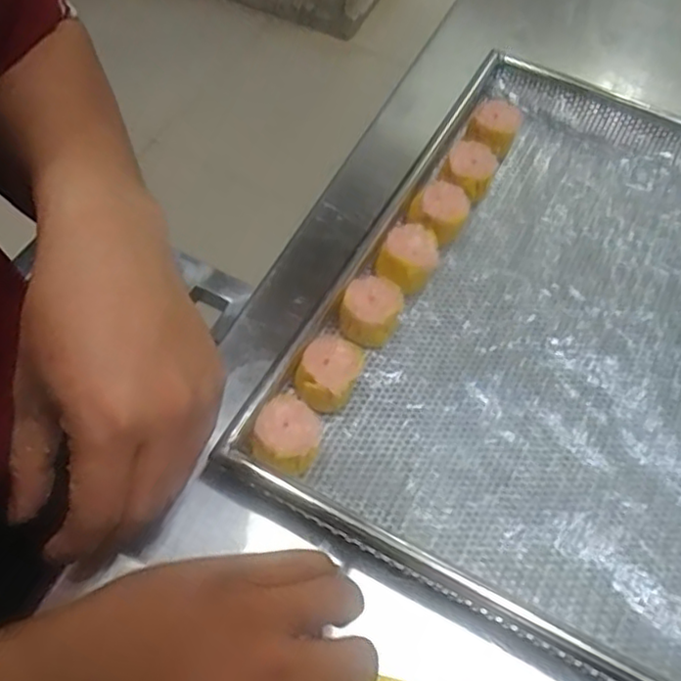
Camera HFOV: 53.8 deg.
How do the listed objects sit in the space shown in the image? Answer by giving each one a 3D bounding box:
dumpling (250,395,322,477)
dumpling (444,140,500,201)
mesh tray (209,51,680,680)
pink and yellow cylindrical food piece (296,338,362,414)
[{"bbox_3d":[-0.028,0.055,0.368,0.034,0.037,0.037,1,59,-2],"label":"dumpling"},{"bbox_3d":[0.092,-0.119,0.493,0.035,0.028,0.047,23,61,10],"label":"dumpling"},{"bbox_3d":[0.307,0.049,0.405,0.635,0.035,0.423,26,61,12],"label":"mesh tray"},{"bbox_3d":[-0.007,0.024,0.393,0.033,0.033,0.042,20,60,9],"label":"pink and yellow cylindrical food piece"}]

